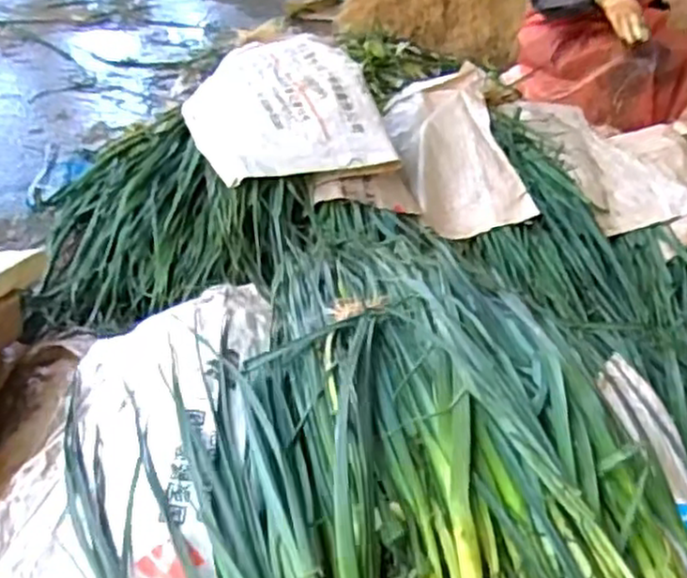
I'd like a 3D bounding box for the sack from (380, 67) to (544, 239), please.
[{"bbox_3d":[0.224,-0.303,1.520,0.218,0.147,0.525,2,35,-8],"label":"sack"}]

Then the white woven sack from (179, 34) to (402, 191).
[{"bbox_3d":[-0.126,-0.360,1.355,0.321,0.109,0.494,-7,37,-20],"label":"white woven sack"}]

